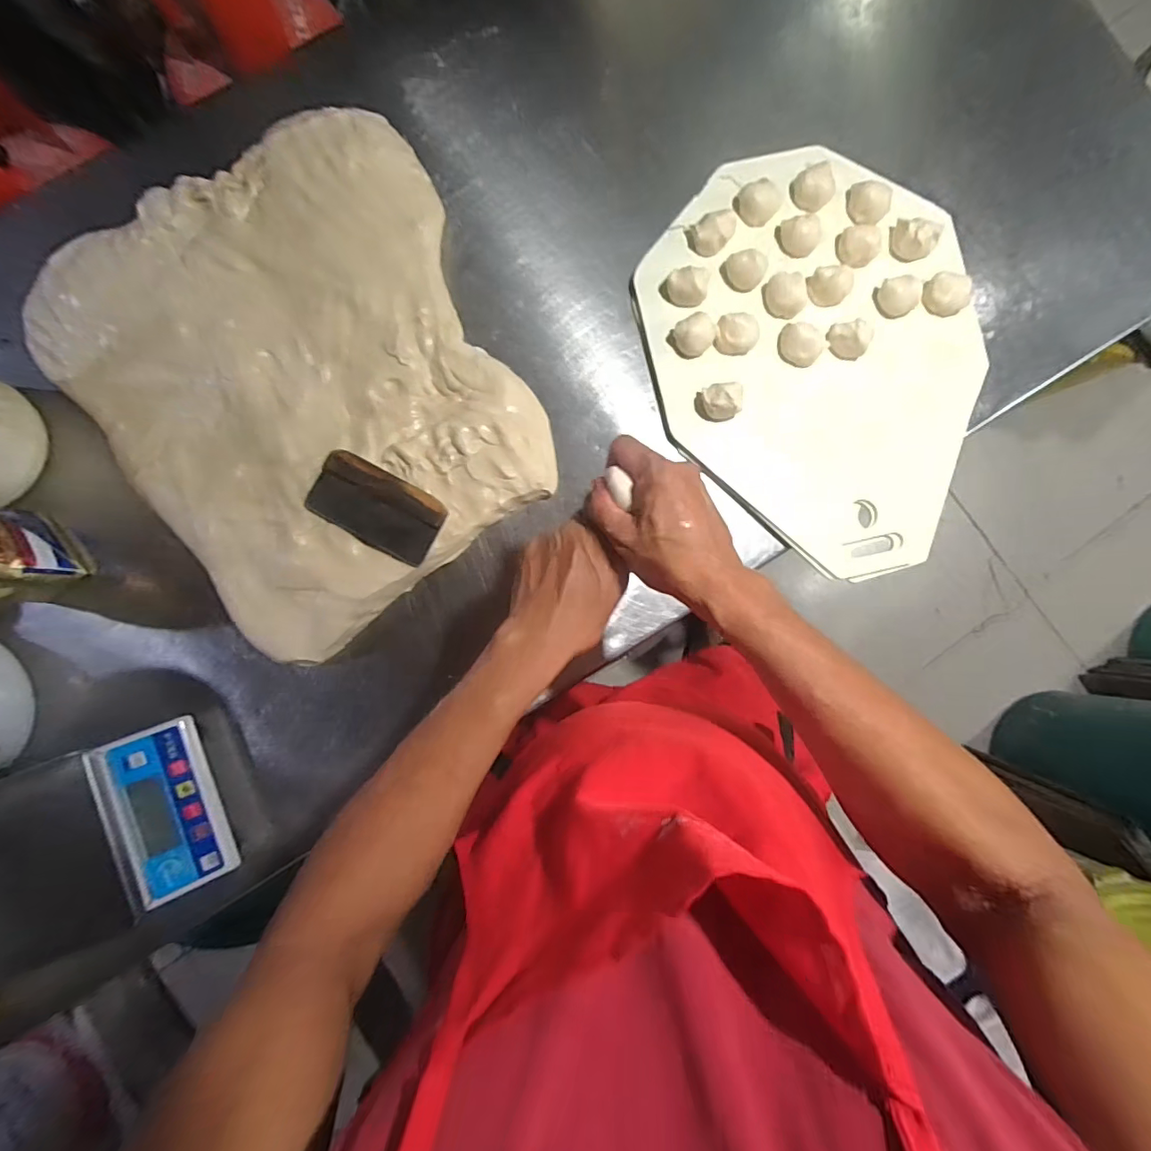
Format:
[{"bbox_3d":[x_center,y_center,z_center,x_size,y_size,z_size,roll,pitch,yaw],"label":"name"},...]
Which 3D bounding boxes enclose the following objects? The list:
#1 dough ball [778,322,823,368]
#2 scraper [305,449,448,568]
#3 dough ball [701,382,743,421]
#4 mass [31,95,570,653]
[{"bbox_3d":[0.267,-0.275,0.604,0.046,0.029,0.043,0,87,-1],"label":"dough ball"},{"bbox_3d":[-0.222,-0.075,0.573,0.143,0.030,0.080,29,87,1],"label":"scraper"},{"bbox_3d":[0.167,-0.202,0.597,0.042,0.050,0.032,3,87,-1],"label":"dough ball"},{"bbox_3d":[-0.296,-0.228,0.596,0.466,0.056,0.519,-36,88,-3],"label":"mass"}]

